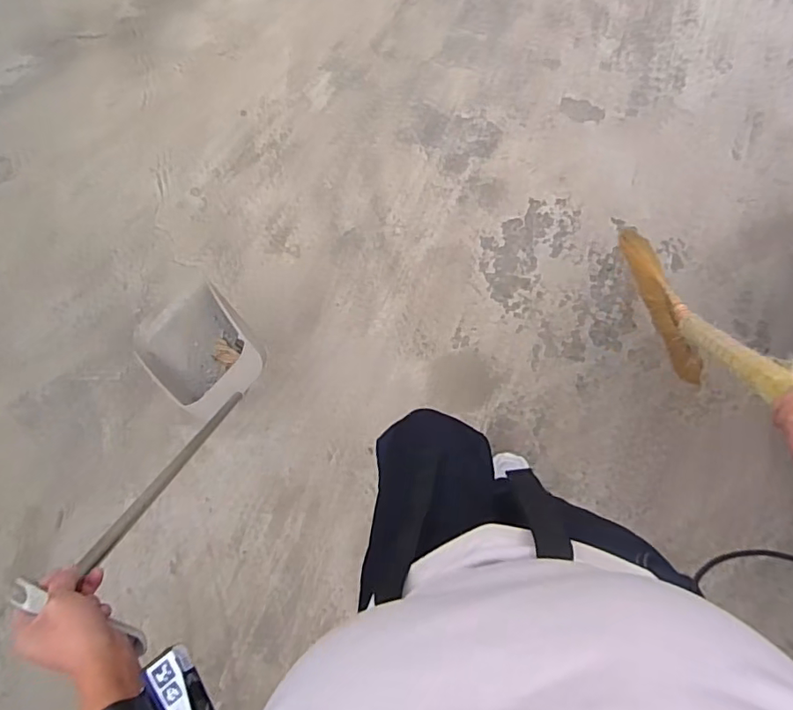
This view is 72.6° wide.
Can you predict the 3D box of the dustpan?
[{"bbox_3d":[-0.380,0.113,0.887,0.249,0.827,0.207,-29,113,1],"label":"dustpan"}]

